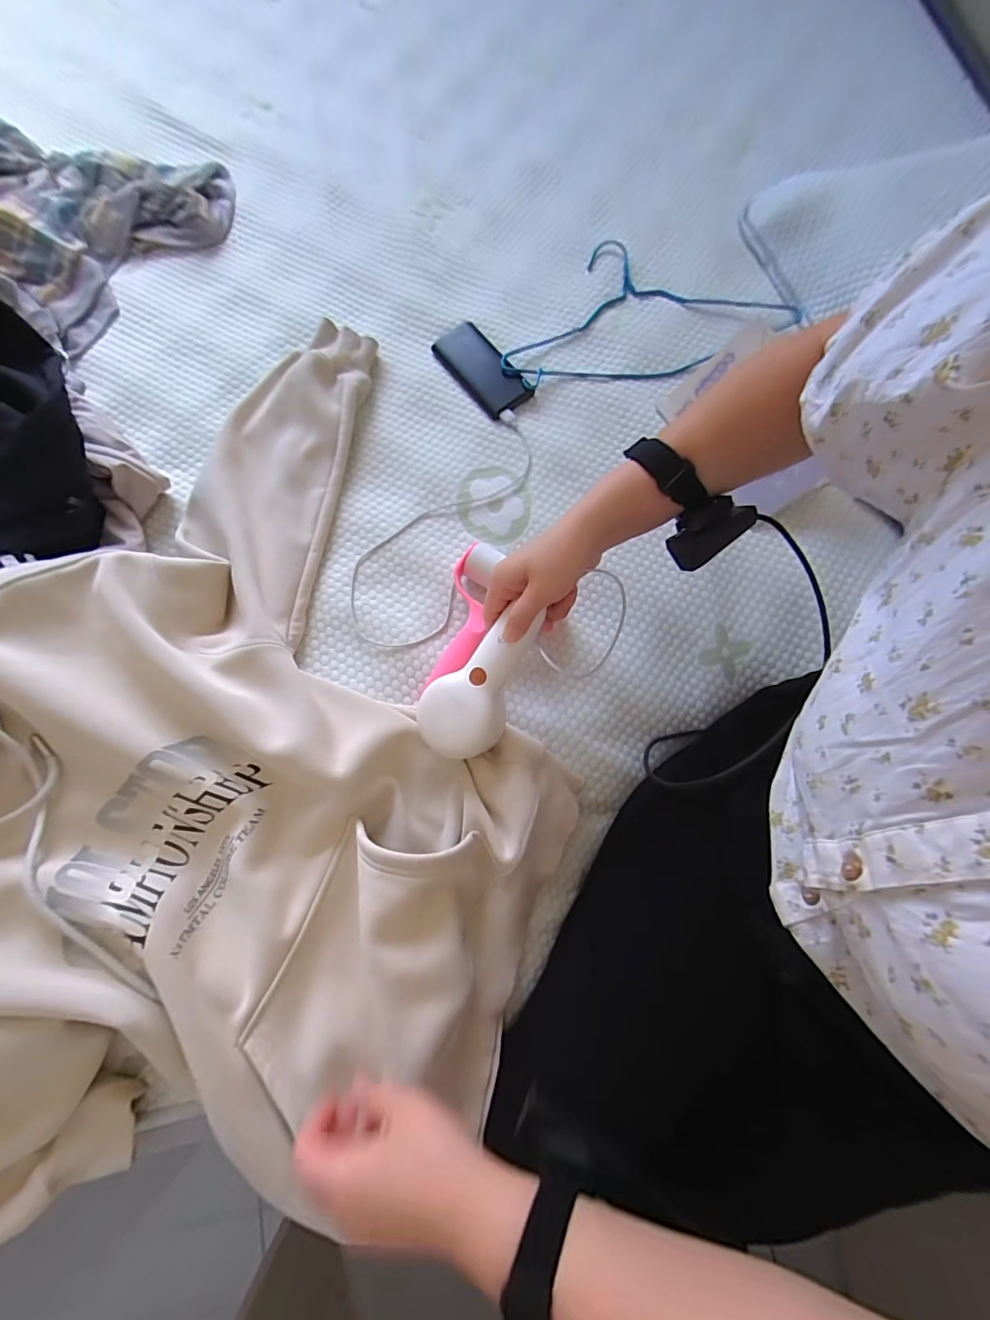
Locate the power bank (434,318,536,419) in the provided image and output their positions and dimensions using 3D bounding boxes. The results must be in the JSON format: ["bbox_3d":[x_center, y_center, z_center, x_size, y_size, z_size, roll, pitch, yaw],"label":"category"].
[{"bbox_3d":[-0.015,-0.385,0.641,0.070,0.014,0.149,-35,77,-9],"label":"power bank"}]

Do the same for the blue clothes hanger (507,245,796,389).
[{"bbox_3d":[0.194,-0.478,0.654,0.382,0.035,0.228,-6,74,-1],"label":"blue clothes hanger"}]

